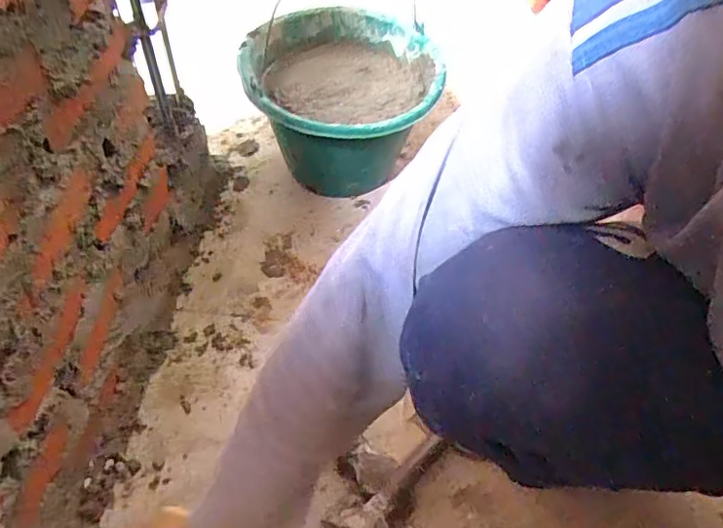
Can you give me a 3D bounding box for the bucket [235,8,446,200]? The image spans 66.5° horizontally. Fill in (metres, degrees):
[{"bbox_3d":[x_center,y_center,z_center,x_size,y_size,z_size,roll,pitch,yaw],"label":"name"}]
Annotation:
[{"bbox_3d":[-0.027,-0.217,0.786,0.247,0.187,0.259,2,55,-2],"label":"bucket"}]

